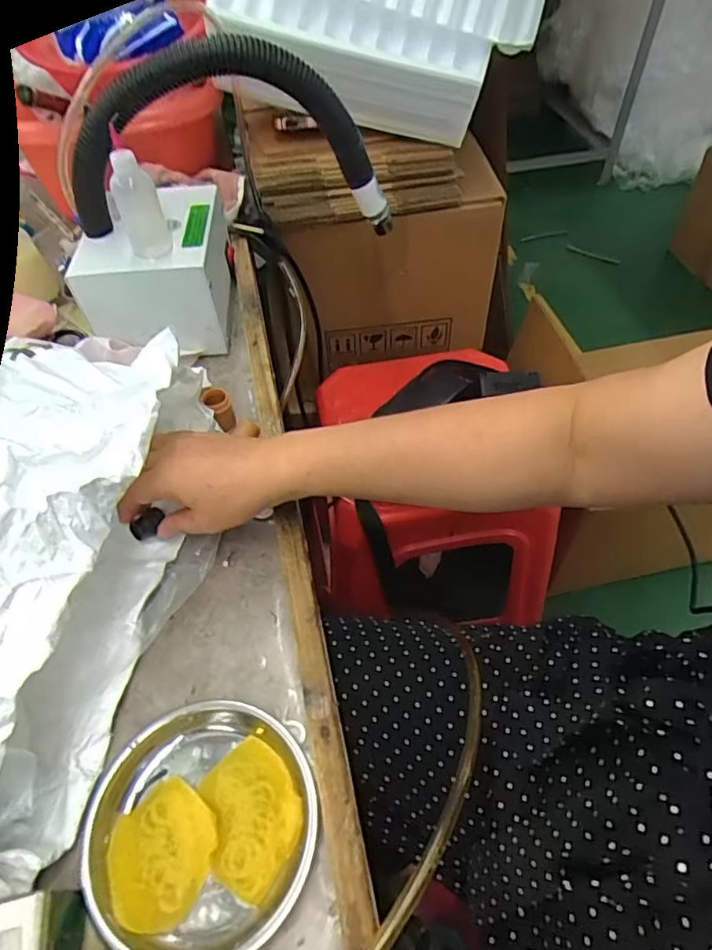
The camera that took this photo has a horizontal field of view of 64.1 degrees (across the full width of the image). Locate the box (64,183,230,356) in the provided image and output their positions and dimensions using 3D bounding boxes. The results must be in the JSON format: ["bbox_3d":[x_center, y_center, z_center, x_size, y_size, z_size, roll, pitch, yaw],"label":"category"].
[{"bbox_3d":[-0.203,-0.218,0.589,0.122,0.103,0.151,-4,53,-1],"label":"box"}]

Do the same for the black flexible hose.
[{"bbox_3d":[-0.117,-0.293,0.516,0.290,0.161,0.048,-15,53,-8],"label":"black flexible hose"}]

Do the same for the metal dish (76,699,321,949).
[{"bbox_3d":[-0.089,0.203,0.331,0.131,0.017,0.124,-1,53,2],"label":"metal dish"}]

